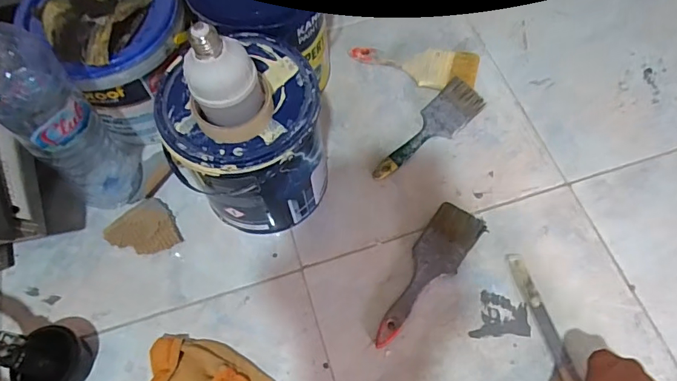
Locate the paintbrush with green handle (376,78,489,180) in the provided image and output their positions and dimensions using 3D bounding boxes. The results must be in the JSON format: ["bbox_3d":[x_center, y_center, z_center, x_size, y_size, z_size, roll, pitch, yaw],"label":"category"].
[{"bbox_3d":[0.136,-0.086,0.719,0.062,0.021,0.207,39,71,18],"label":"paintbrush with green handle"}]

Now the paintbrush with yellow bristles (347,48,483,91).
[{"bbox_3d":[0.120,-0.198,0.773,0.204,0.024,0.070,8,65,6],"label":"paintbrush with yellow bristles"}]

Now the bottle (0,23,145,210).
[{"bbox_3d":[-0.326,-0.082,0.563,0.082,0.324,0.091,34,70,17],"label":"bottle"}]

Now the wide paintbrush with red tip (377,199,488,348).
[{"bbox_3d":[0.110,0.105,0.625,0.063,0.022,0.208,36,71,18],"label":"wide paintbrush with red tip"}]

